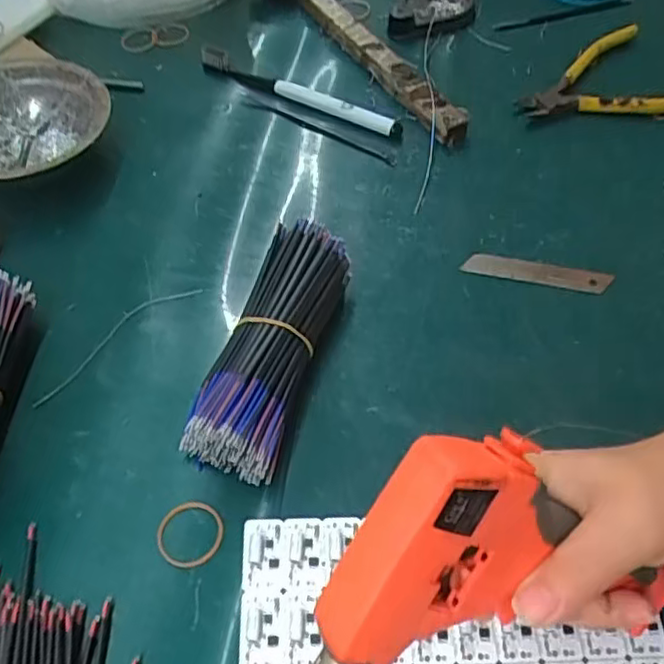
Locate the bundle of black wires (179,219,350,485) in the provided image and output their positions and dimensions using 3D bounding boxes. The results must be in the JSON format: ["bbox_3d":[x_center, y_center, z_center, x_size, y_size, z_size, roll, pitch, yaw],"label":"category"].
[{"bbox_3d":[-0.033,0.007,0.372,0.049,0.047,0.146,17,55,10],"label":"bundle of black wires"}]

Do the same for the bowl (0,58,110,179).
[{"bbox_3d":[-0.224,-0.145,0.480,0.121,0.048,0.121,1,54,-1],"label":"bowl"}]

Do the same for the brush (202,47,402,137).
[{"bbox_3d":[-0.029,-0.193,0.526,0.175,0.022,0.015,22,57,14],"label":"brush"}]

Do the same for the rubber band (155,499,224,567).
[{"bbox_3d":[-0.072,0.103,0.336,0.034,0.004,0.033,1,54,-1],"label":"rubber band"}]

